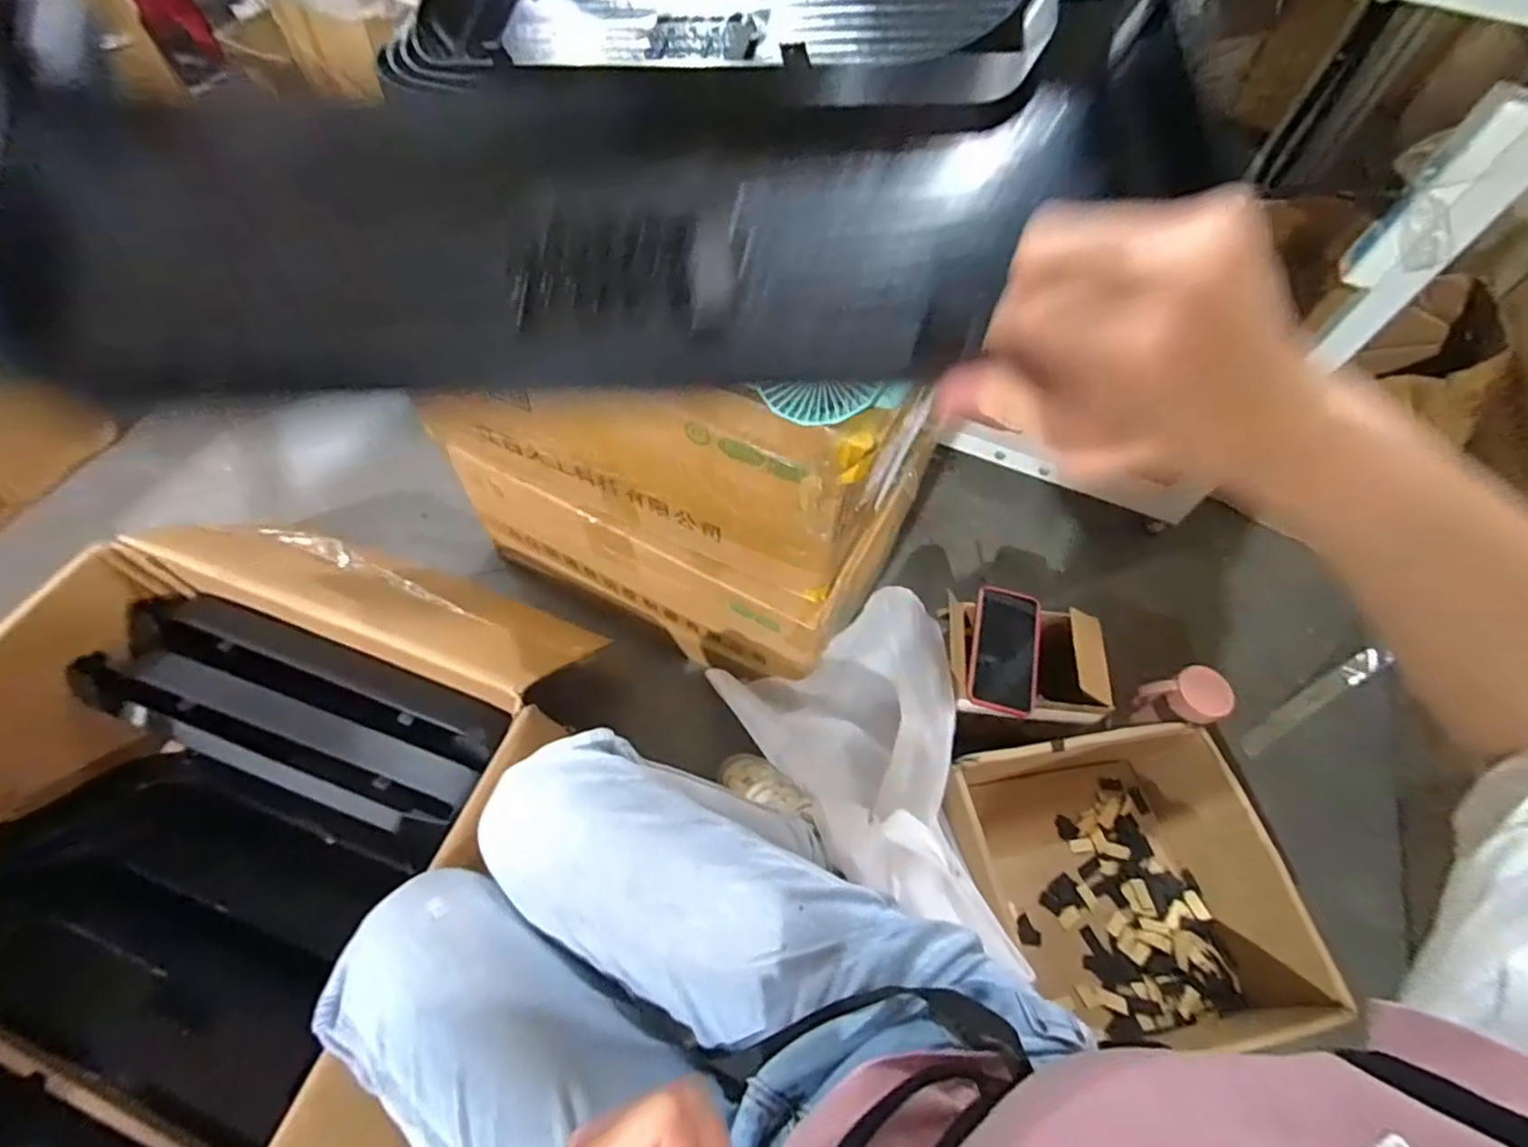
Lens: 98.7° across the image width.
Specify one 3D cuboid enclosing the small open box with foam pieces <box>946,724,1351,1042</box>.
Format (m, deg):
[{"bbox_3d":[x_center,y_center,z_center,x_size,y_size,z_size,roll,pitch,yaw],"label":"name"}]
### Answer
[{"bbox_3d":[0.401,0.365,0.777,0.340,0.150,0.320,-2,59,-5],"label":"small open box with foam pieces"}]

